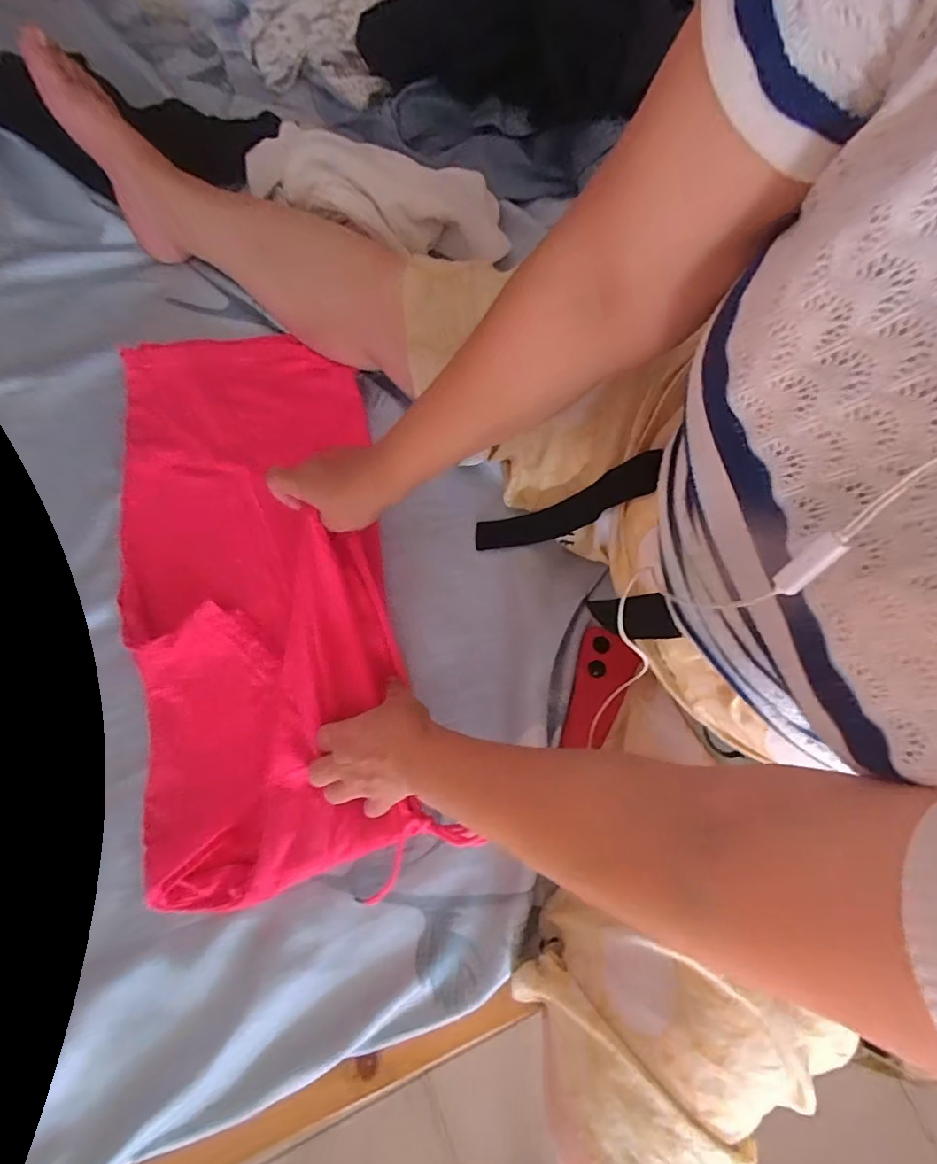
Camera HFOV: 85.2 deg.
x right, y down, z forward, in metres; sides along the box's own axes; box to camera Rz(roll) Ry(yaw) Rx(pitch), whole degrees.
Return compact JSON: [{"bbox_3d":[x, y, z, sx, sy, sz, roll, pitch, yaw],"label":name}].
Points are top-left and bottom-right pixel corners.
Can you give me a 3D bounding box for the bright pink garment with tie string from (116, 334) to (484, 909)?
[{"bbox_3d":[-0.201,-0.016,0.487,0.244,0.047,0.553,-13,72,-6],"label":"bright pink garment with tie string"}]

